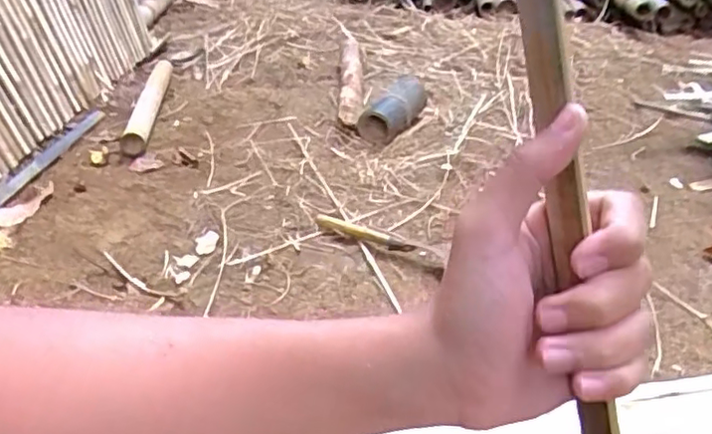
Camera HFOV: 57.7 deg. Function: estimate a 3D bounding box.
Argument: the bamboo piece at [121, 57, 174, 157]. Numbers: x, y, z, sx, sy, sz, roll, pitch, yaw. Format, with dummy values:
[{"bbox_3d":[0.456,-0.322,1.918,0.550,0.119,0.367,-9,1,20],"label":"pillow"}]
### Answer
[{"bbox_3d":[-0.559,-0.309,1.735,0.068,0.060,0.575,-3,31,-5],"label":"bamboo piece"}]

